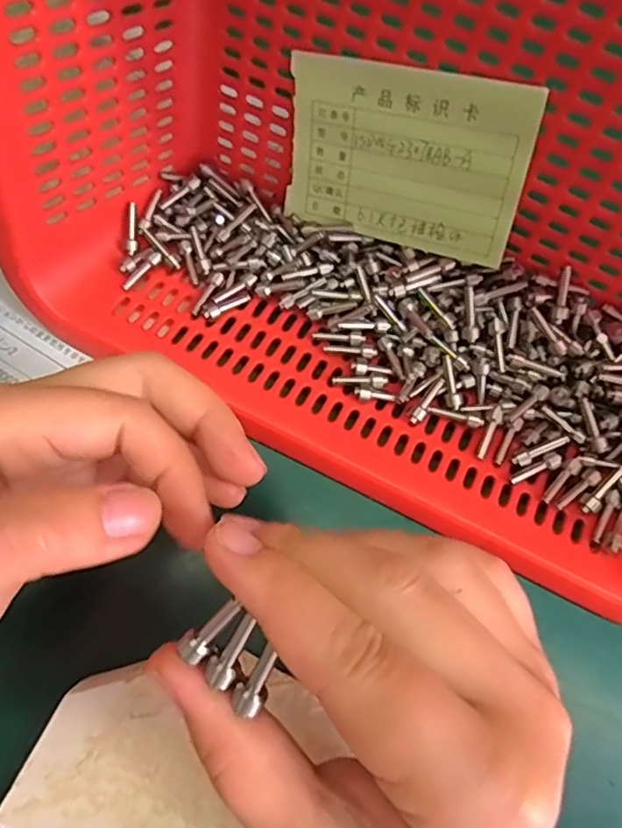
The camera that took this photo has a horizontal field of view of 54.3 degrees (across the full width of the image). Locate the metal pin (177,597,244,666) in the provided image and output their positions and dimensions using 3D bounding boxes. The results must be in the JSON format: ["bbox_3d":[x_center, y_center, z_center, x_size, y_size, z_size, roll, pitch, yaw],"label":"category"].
[{"bbox_3d":[-0.024,0.051,0.142,0.018,0.004,0.007,-46,77,13],"label":"metal pin"}]

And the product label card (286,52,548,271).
[{"bbox_3d":[0.036,-0.100,0.241,0.094,0.066,0.004,20,42,18],"label":"product label card"}]

